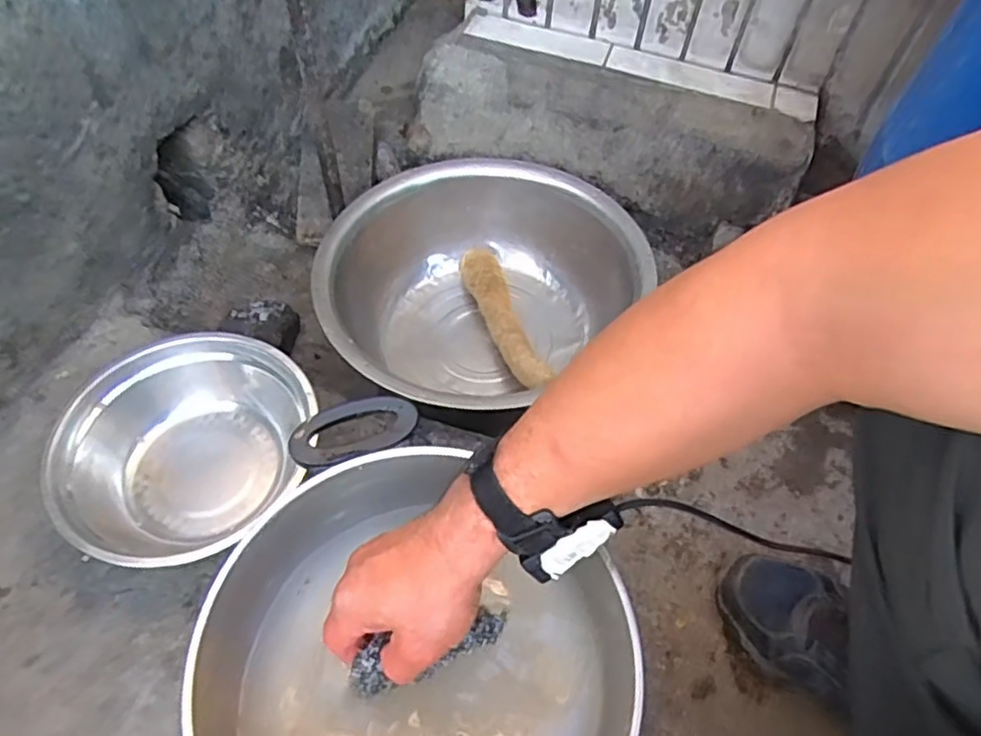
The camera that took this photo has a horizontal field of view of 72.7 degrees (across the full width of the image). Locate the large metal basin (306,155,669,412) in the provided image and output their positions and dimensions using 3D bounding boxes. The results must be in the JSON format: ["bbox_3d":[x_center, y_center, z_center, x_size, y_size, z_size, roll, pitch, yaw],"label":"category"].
[{"bbox_3d":[-0.014,-0.093,0.902,0.394,0.177,0.413,1,57,-2],"label":"large metal basin"}]

